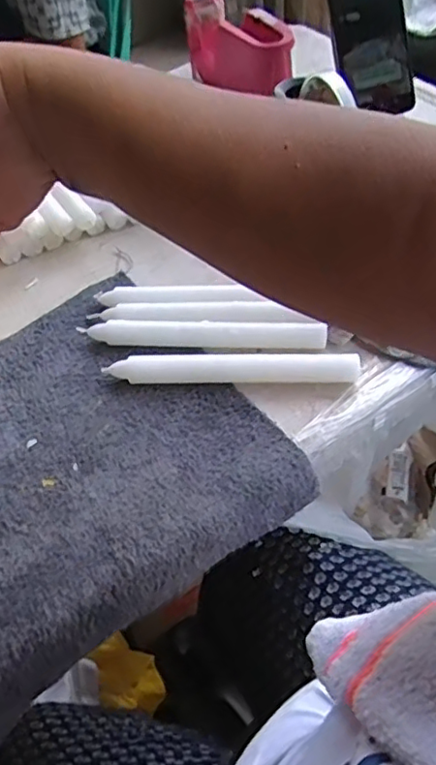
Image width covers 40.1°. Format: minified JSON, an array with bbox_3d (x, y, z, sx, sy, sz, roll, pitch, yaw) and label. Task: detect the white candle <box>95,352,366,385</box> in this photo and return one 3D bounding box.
[{"bbox_3d":[0.013,-0.013,0.488,0.201,0.019,0.020,-2,53,3],"label":"white candle"}]

